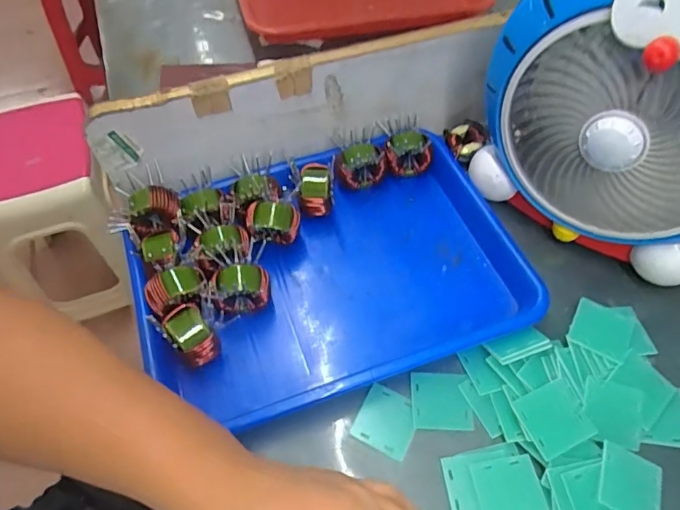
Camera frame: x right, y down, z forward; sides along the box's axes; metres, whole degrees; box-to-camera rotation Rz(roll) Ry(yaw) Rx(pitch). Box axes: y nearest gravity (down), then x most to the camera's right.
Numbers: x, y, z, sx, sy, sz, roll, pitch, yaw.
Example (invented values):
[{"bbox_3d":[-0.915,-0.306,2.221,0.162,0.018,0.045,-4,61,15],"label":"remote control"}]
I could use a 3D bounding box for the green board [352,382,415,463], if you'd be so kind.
[{"bbox_3d":[0.037,0.128,0.401,0.043,0.004,0.046,22,59,17],"label":"green board"}]

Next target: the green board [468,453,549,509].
[{"bbox_3d":[0.120,0.168,0.364,0.045,0.006,0.047,-9,55,-4],"label":"green board"}]

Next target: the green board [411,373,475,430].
[{"bbox_3d":[0.080,0.115,0.408,0.045,0.004,0.045,-1,55,1],"label":"green board"}]

